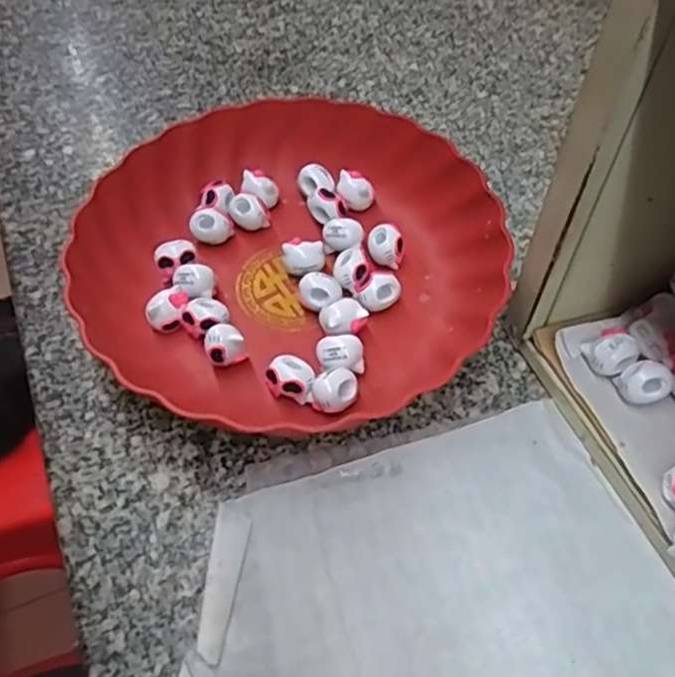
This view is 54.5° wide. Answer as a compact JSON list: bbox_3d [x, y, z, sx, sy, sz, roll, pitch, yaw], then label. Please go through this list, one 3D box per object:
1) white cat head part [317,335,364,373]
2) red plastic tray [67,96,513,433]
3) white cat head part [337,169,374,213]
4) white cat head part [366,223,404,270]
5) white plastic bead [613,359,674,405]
[{"bbox_3d":[0.002,0.009,0.361,0.025,0.019,0.021,-5,54,-3],"label":"white cat head part"},{"bbox_3d":[-0.029,-0.049,0.391,0.231,0.051,0.226,-37,62,-24],"label":"red plastic tray"},{"bbox_3d":[0.012,-0.097,0.432,0.023,0.018,0.019,-1,54,0],"label":"white cat head part"},{"bbox_3d":[0.029,-0.056,0.404,0.022,0.021,0.021,0,54,0],"label":"white cat head part"},{"bbox_3d":[0.157,0.022,0.333,0.023,0.016,0.020,-2,54,-1],"label":"white plastic bead"}]

